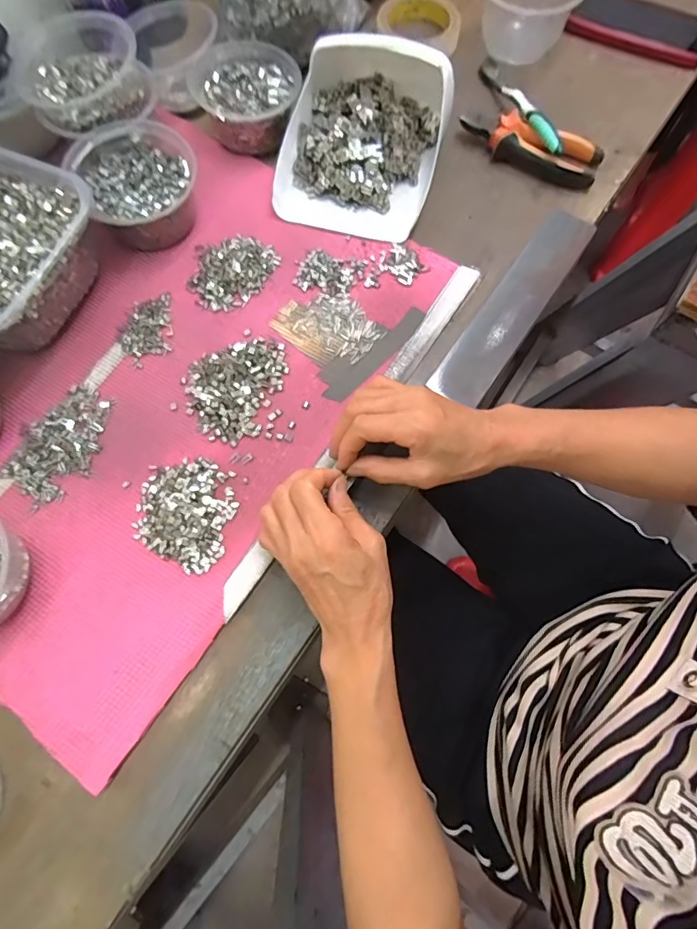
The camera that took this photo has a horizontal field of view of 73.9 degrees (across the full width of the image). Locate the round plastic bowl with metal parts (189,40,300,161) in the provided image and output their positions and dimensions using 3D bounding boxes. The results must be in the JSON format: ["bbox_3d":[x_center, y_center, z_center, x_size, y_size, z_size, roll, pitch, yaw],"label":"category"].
[{"bbox_3d":[-0.107,-0.389,0.489,0.107,0.043,0.112,0,71,1],"label":"round plastic bowl with metal parts"}]

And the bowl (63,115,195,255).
[{"bbox_3d":[-0.196,-0.266,0.445,0.104,0.060,0.116,-29,75,-8],"label":"bowl"}]

